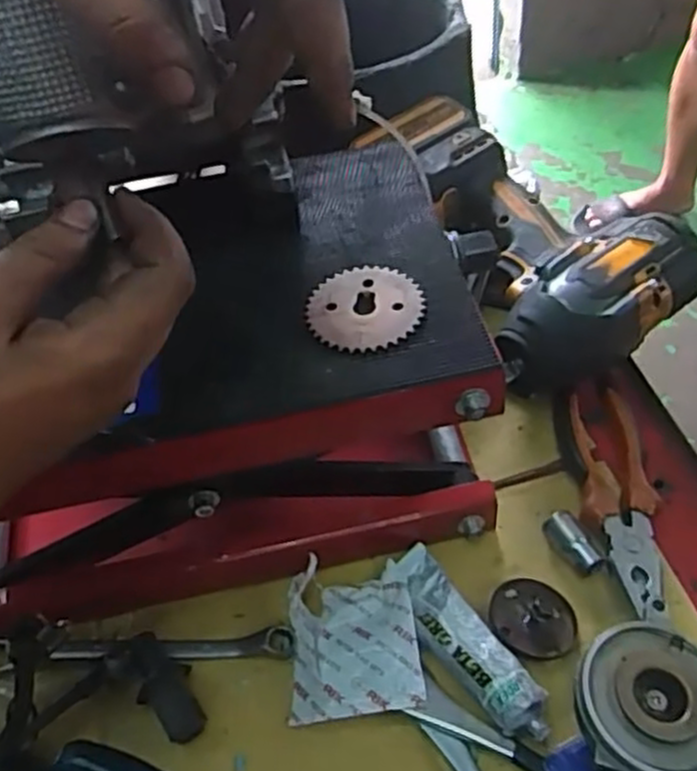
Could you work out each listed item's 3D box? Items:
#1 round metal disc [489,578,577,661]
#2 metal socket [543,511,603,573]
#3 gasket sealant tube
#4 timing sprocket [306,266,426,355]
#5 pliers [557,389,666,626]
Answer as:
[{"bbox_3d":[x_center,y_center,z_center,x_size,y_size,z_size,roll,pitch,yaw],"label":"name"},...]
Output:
[{"bbox_3d":[0.109,0.136,0.444,0.049,0.013,0.051,1,42,-1],"label":"round metal disc"},{"bbox_3d":[0.138,0.099,0.468,0.017,0.021,0.040,-21,51,-11],"label":"metal socket"},{"bbox_3d":[0.064,0.144,0.434,0.036,0.025,0.127,-26,52,-15],"label":"gasket sealant tube"},{"bbox_3d":[0.009,-0.042,0.405,0.061,0.004,0.063,-4,50,5],"label":"timing sprocket"},{"bbox_3d":[0.169,0.071,0.485,0.045,0.026,0.167,-2,50,5],"label":"pliers"}]

